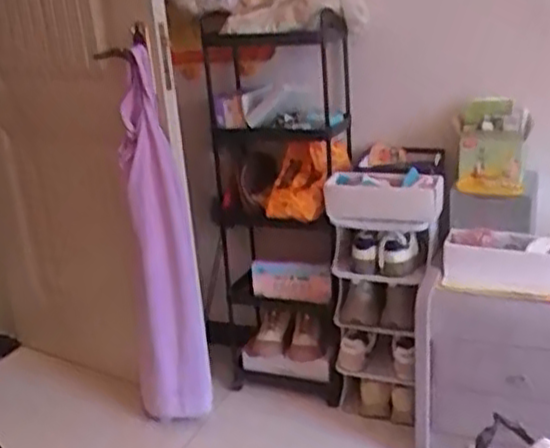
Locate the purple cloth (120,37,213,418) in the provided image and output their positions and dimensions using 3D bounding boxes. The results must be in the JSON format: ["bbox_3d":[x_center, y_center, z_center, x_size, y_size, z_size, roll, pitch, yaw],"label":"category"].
[{"bbox_3d":[-0.285,0.071,1.840,0.170,0.886,0.138,-11,21,-16],"label":"purple cloth"}]

